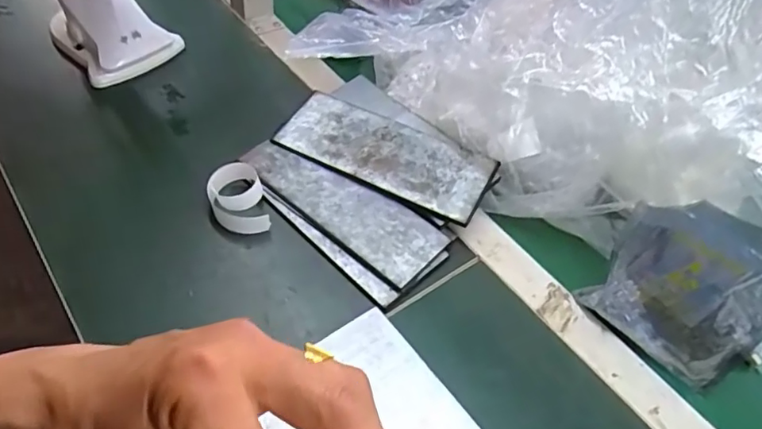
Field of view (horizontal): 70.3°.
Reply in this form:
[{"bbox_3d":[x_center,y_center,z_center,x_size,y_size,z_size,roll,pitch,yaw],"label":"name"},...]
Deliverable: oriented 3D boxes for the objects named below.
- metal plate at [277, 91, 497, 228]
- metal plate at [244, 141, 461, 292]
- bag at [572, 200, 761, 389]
[{"bbox_3d":[0.005,-0.057,0.508,0.195,0.006,0.080,24,60,12],"label":"metal plate"},{"bbox_3d":[-0.035,-0.012,0.480,0.193,0.005,0.069,35,56,18],"label":"metal plate"},{"bbox_3d":[0.232,0.055,0.407,0.116,0.127,0.027,35,30,19],"label":"bag"}]

